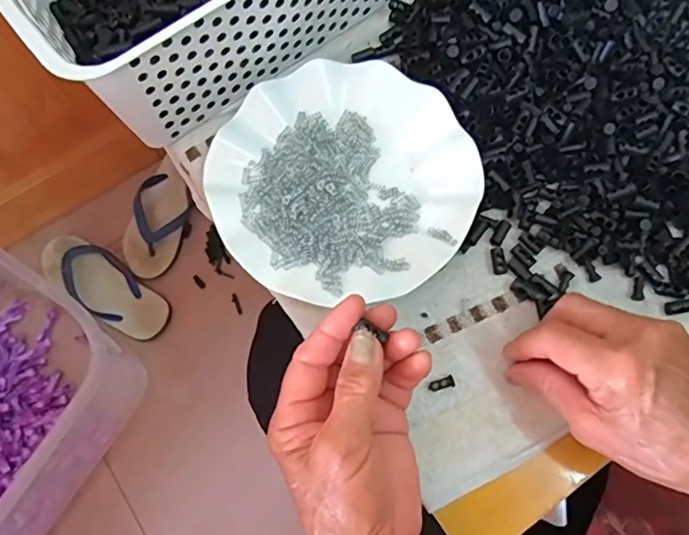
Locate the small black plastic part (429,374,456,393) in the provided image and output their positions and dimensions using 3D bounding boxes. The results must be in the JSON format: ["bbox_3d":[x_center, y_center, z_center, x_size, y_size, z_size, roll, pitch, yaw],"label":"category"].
[{"bbox_3d":[0.064,0.077,0.368,0.017,0.006,0.008,-19,75,-5],"label":"small black plastic part"}]

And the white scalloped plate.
[{"bbox_3d":[0.000,-0.063,0.398,0.179,0.022,0.179,0,74,0],"label":"white scalloped plate"}]

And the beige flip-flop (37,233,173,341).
[{"bbox_3d":[-0.385,0.026,0.888,0.233,0.044,0.092,33,77,9],"label":"beige flip-flop"}]

